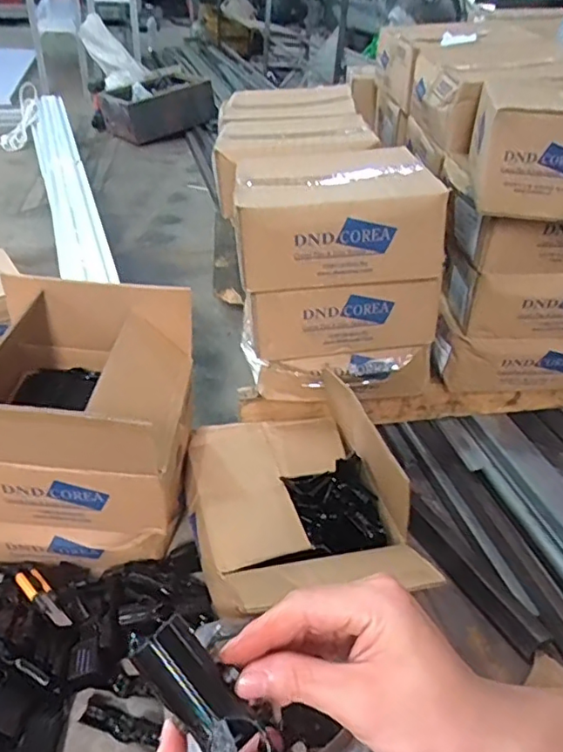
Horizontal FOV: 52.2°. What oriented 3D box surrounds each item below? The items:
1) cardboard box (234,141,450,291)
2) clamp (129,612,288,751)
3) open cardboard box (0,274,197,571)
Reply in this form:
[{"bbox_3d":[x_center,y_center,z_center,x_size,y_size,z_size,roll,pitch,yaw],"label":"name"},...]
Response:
[{"bbox_3d":[0.089,-0.241,0.909,0.311,0.143,0.175,1,35,-3],"label":"cardboard box"},{"bbox_3d":[-0.021,0.177,0.283,0.130,0.031,0.040,48,49,6],"label":"clamp"},{"bbox_3d":[-0.320,0.087,0.910,0.322,0.356,0.311,2,37,0],"label":"open cardboard box"}]

